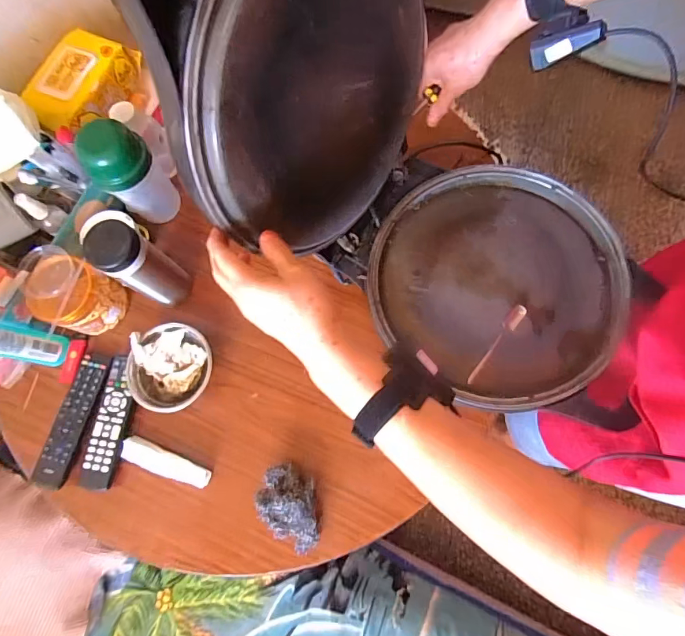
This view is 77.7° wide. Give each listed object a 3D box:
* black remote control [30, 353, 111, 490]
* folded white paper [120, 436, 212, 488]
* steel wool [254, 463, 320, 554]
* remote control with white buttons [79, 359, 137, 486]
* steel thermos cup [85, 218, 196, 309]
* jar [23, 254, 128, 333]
[{"bbox_3d":[-0.401,0.149,0.632,0.052,0.017,0.194,12,77,7],"label":"black remote control"},{"bbox_3d":[-0.248,0.204,0.597,0.132,0.008,0.035,19,77,9],"label":"folded white paper"},{"bbox_3d":[-0.072,0.254,0.565,0.077,0.040,0.112,-9,74,3],"label":"steel wool"},{"bbox_3d":[-0.342,0.154,0.633,0.049,0.022,0.185,7,76,6],"label":"remote control with white buttons"},{"bbox_3d":[-0.278,-0.070,0.598,0.065,0.165,0.070,-1,75,4],"label":"steel thermos cup"},{"bbox_3d":[-0.396,-0.030,0.641,0.100,0.100,0.096,-1,75,4],"label":"jar"}]

